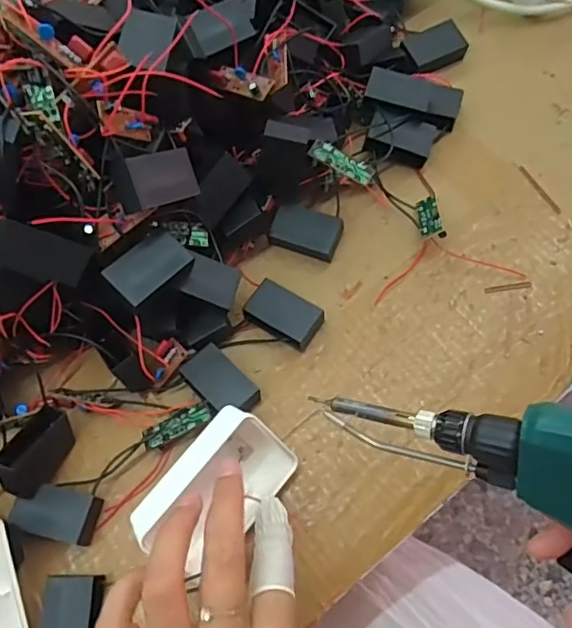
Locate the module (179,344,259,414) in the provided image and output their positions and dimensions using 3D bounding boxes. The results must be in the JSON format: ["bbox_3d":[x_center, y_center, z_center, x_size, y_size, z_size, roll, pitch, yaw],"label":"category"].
[{"bbox_3d":[-0.042,0.045,0.369,0.030,0.021,0.048,-40,69,-12],"label":"module"}]

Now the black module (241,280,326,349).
[{"bbox_3d":[-0.001,0.002,0.385,0.050,0.020,0.032,30,72,17],"label":"black module"}]

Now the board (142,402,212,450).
[{"bbox_3d":[-0.069,0.071,0.360,0.044,0.005,0.016,-26,53,-2],"label":"board"}]

